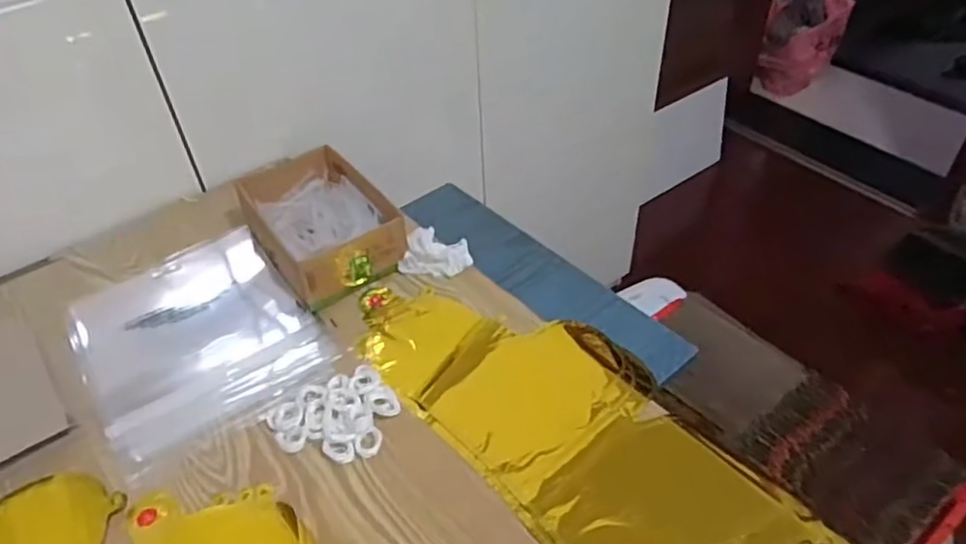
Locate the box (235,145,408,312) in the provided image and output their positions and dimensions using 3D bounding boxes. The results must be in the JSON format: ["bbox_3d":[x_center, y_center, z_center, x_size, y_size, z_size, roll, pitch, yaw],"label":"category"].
[{"bbox_3d":[-0.181,-0.053,0.742,0.131,0.065,0.197,-27,48,-24],"label":"box"}]

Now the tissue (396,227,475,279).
[{"bbox_3d":[-0.050,-0.024,0.734,0.077,0.033,0.055,3,43,6],"label":"tissue"}]

